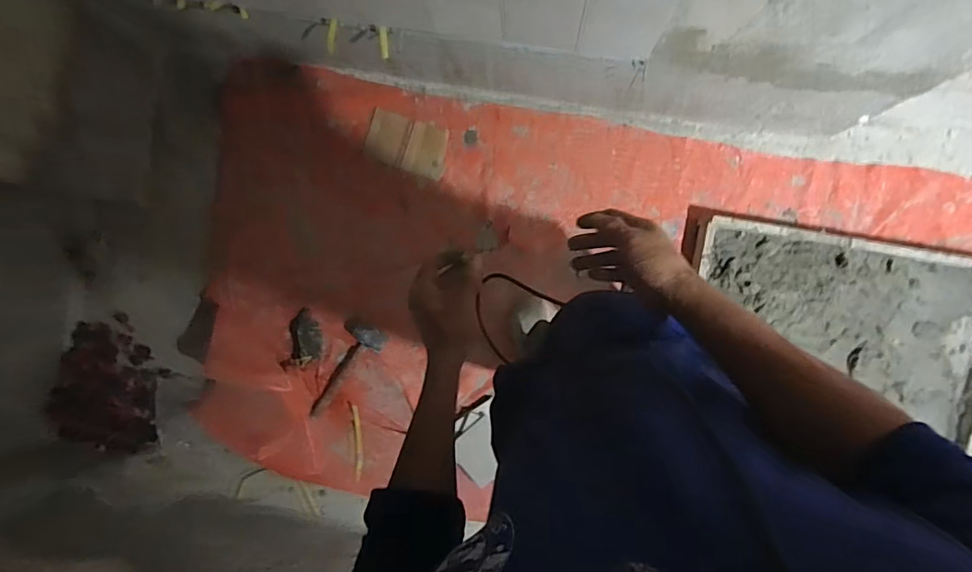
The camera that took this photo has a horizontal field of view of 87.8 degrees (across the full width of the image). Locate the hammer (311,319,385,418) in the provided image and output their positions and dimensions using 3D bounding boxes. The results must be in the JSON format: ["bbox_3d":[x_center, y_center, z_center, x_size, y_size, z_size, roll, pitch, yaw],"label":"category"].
[{"bbox_3d":[-0.428,0.231,1.465,0.124,0.054,0.314,41,94,3],"label":"hammer"}]

